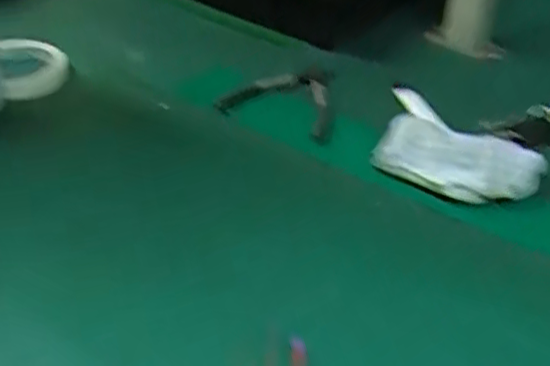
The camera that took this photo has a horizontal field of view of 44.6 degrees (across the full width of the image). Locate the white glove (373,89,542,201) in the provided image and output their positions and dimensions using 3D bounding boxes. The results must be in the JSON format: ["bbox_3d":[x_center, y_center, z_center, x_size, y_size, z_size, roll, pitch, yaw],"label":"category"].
[{"bbox_3d":[0.157,-0.028,0.574,0.136,0.035,0.082,19,40,21],"label":"white glove"}]

